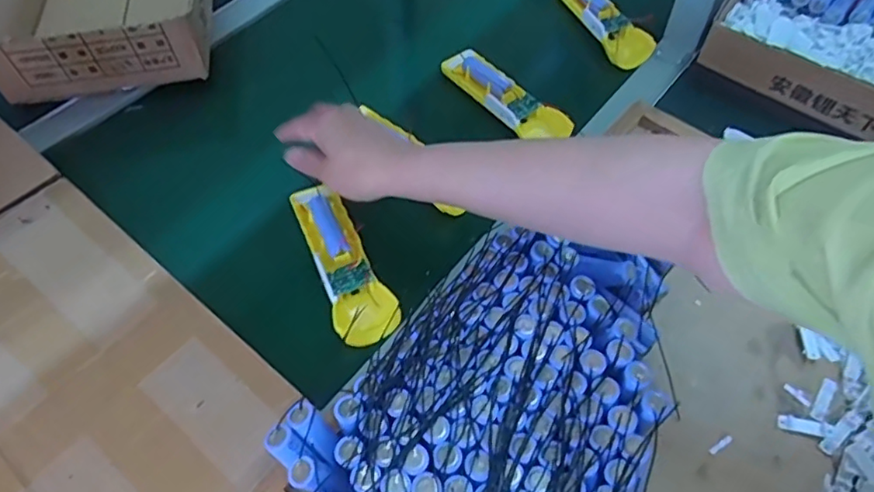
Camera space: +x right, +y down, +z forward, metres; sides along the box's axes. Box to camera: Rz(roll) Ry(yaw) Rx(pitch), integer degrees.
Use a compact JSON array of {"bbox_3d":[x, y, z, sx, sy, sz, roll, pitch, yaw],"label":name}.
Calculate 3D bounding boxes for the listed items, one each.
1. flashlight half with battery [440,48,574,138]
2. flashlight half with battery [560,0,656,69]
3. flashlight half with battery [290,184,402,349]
[{"bbox_3d":[0.065,-0.153,0.605,0.041,0.029,0.156,-35,63,-20],"label":"flashlight half with battery"},{"bbox_3d":[0.185,-0.263,0.671,0.043,0.029,0.154,-21,59,-13],"label":"flashlight half with battery"},{"bbox_3d":[-0.082,0.010,0.499,0.049,0.021,0.160,-21,58,-17],"label":"flashlight half with battery"}]

